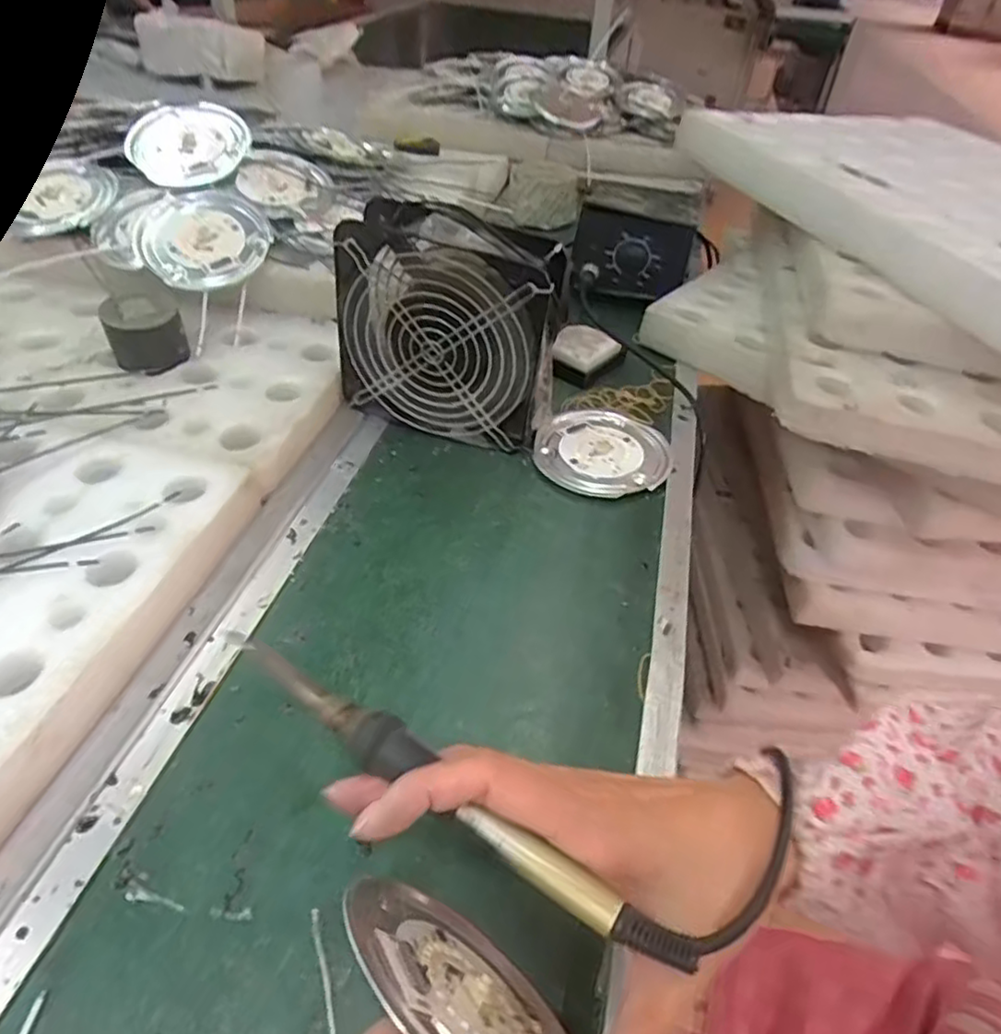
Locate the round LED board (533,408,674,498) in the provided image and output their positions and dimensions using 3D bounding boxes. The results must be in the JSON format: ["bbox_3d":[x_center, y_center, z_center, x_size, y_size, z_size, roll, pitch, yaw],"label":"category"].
[{"bbox_3d":[0.082,-0.053,0.517,0.098,0.010,0.103,3,43,-3],"label":"round LED board"}]

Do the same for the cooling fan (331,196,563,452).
[{"bbox_3d":[-0.038,-0.135,0.483,0.148,0.158,0.057,14,44,9],"label":"cooling fan"}]

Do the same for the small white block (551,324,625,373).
[{"bbox_3d":[0.075,-0.148,0.602,0.052,0.025,0.055,28,48,22],"label":"small white block"}]

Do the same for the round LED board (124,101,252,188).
[{"bbox_3d":[-0.283,-0.342,0.610,0.102,0.008,0.096,3,67,-7],"label":"round LED board"}]

